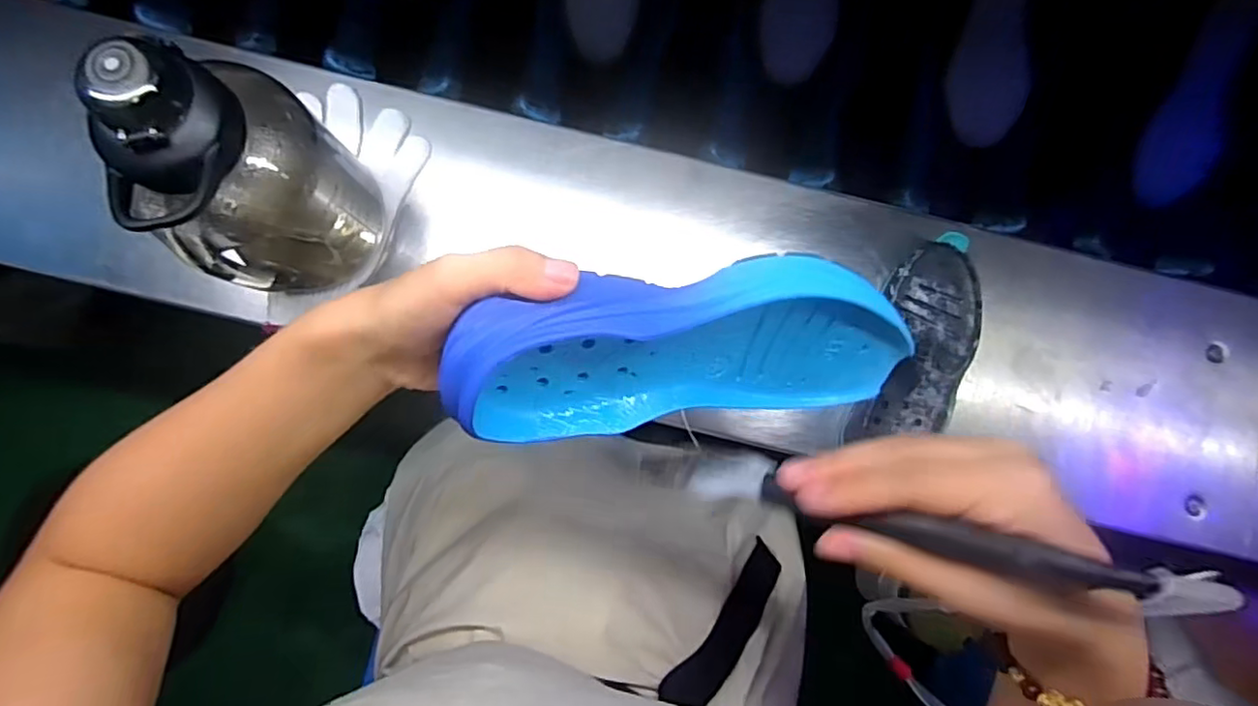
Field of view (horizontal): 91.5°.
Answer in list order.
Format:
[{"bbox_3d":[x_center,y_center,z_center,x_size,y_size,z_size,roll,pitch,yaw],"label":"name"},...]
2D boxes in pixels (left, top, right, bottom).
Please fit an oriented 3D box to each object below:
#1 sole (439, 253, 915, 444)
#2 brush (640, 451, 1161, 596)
[{"bbox_3d":[0.029,-0.010,0.292,0.221,0.083,0.058,-5,49,-21],"label":"sole"},{"bbox_3d":[0.085,0.060,0.233,0.176,0.016,0.022,10,82,31],"label":"brush"}]

